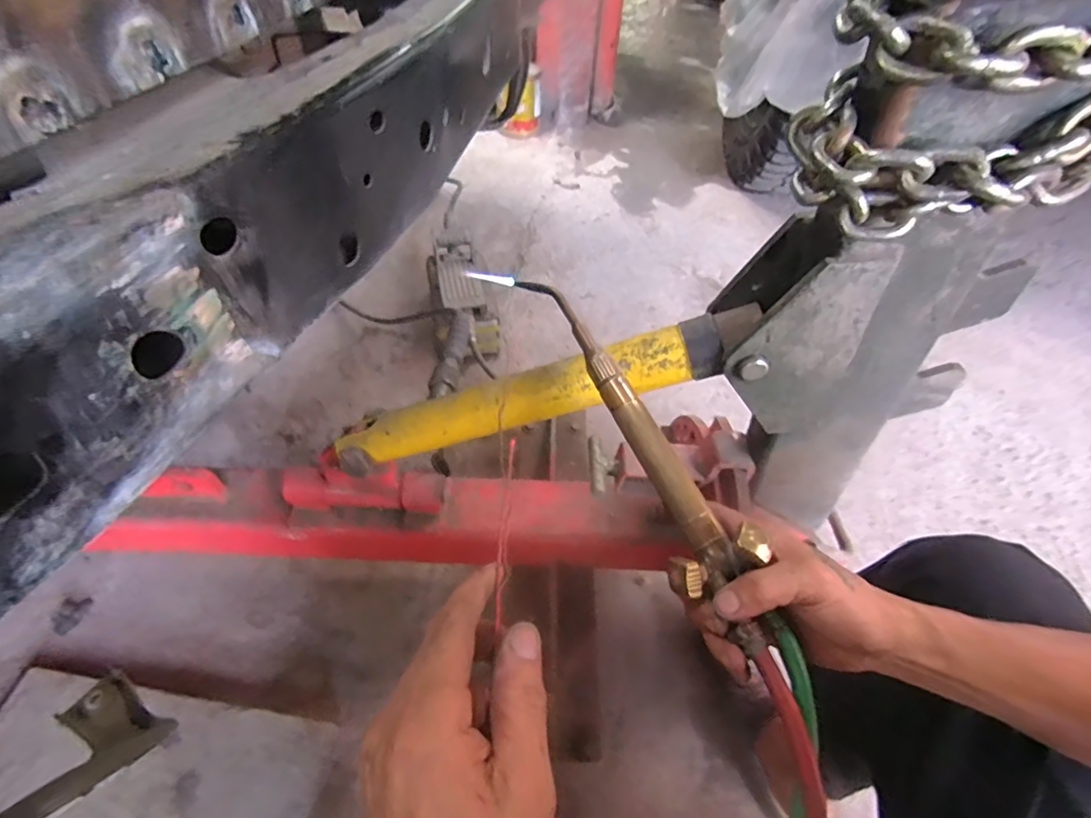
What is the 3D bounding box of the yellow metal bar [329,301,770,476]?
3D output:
[{"bbox_3d":[-0.024,-0.011,0.523,0.464,0.049,0.055,-17,49,17],"label":"yellow metal bar"}]

